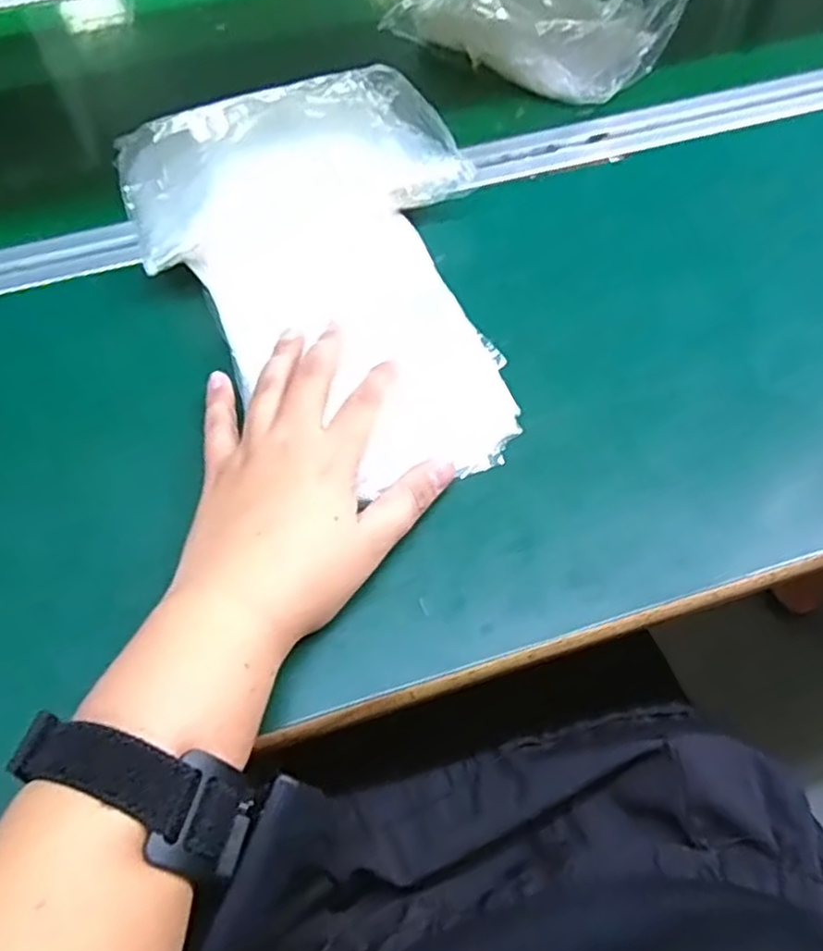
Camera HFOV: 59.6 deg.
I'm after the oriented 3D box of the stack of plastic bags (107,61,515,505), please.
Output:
[{"bbox_3d":[-0.044,-0.126,0.407,0.187,0.036,0.295,-22,61,-11],"label":"stack of plastic bags"}]

